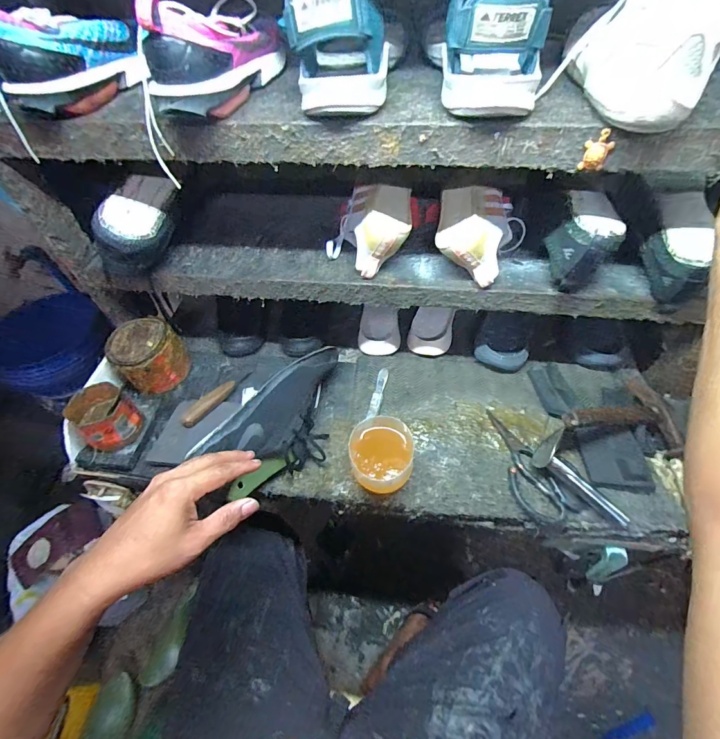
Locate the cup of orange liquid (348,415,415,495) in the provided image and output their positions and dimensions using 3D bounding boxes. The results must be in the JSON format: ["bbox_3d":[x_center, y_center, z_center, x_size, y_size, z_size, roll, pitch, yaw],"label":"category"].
[{"bbox_3d":[0.031,0.127,0.532,0.092,0.079,0.098,4,56,6],"label":"cup of orange liquid"}]

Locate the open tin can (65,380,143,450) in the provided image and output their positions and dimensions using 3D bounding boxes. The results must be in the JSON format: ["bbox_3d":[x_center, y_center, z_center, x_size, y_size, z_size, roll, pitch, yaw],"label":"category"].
[{"bbox_3d":[-0.400,0.078,0.597,0.085,0.086,0.078,-1,55,2],"label":"open tin can"}]

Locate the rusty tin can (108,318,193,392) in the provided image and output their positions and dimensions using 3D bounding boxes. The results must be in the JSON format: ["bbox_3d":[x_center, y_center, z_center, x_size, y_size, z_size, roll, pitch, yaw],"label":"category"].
[{"bbox_3d":[-0.367,-0.022,0.666,0.103,0.106,0.108,-1,55,2],"label":"rusty tin can"}]

